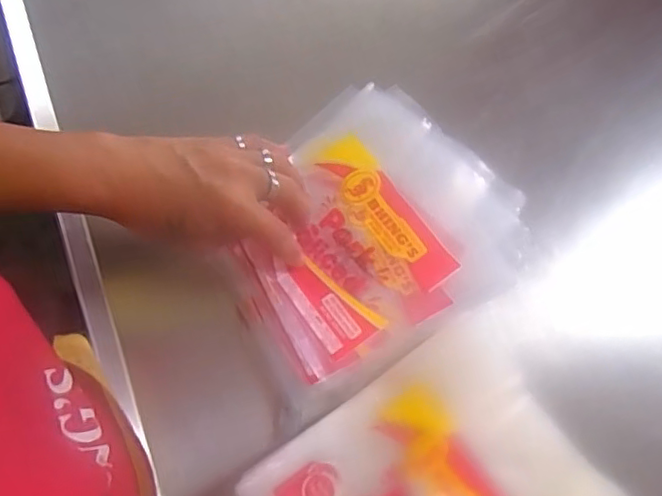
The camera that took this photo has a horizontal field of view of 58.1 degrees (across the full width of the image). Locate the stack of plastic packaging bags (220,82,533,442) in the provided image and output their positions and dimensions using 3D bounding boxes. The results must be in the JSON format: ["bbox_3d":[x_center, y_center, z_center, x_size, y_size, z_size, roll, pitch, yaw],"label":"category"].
[{"bbox_3d":[0.018,-0.014,0.424,0.206,0.026,0.187,-32,76,-10],"label":"stack of plastic packaging bags"}]

